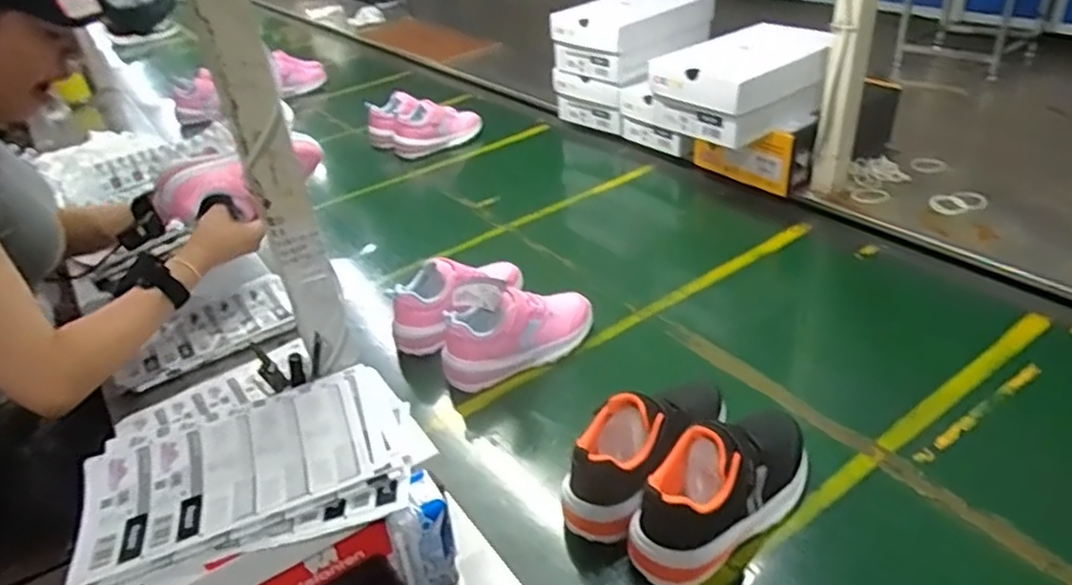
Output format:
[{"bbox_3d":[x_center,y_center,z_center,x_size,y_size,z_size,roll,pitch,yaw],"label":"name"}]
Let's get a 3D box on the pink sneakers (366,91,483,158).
[{"bbox_3d":[-0.230,-0.354,1.479,0.235,0.120,0.096,-14,34,-11],"label":"pink sneakers"}]

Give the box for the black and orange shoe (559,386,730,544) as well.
[{"bbox_3d":[0.106,0.149,0.690,0.077,0.116,0.195,22,43,36],"label":"black and orange shoe"}]

